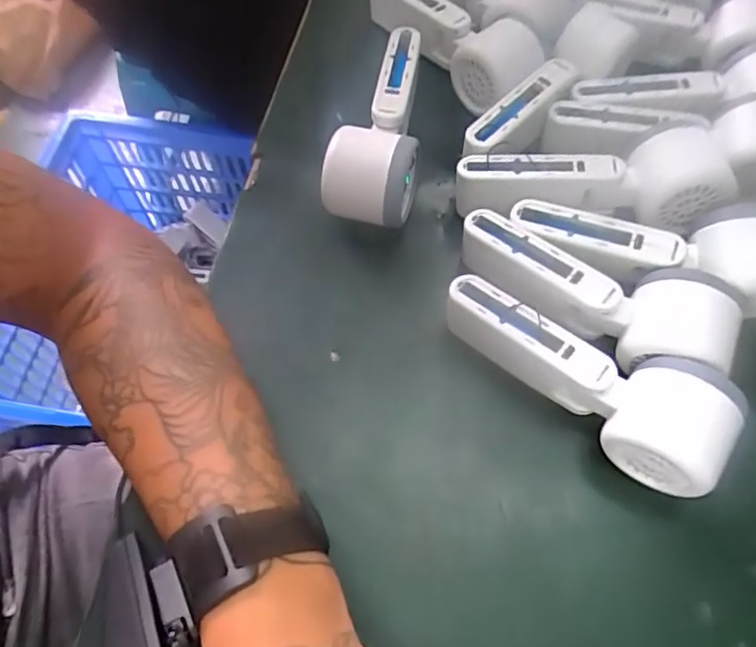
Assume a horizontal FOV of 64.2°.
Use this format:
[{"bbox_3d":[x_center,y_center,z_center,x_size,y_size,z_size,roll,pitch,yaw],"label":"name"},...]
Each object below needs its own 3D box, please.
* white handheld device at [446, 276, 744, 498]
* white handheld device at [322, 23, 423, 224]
[{"bbox_3d":[0.109,0.028,0.335,0.160,0.053,0.052,30,67,14],"label":"white handheld device"},{"bbox_3d":[0.000,-0.141,0.427,0.059,0.062,0.163,6,63,3],"label":"white handheld device"}]

